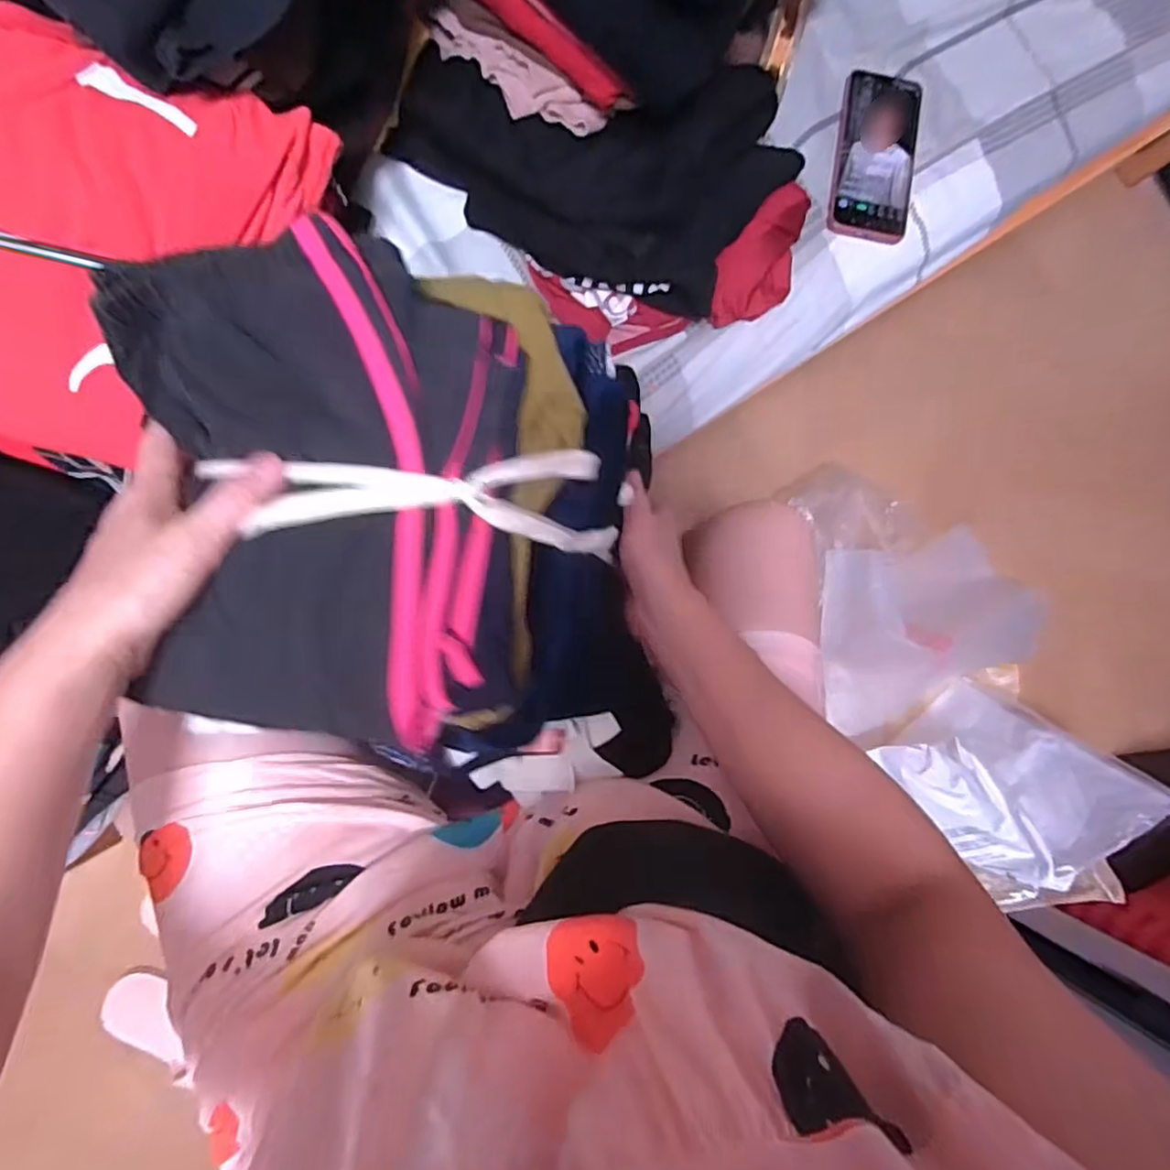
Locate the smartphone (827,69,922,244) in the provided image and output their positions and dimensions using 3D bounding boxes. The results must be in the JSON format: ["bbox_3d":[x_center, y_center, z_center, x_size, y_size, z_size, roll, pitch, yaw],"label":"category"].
[{"bbox_3d":[0.284,-0.422,0.636,0.079,0.014,0.167,8,86,-7],"label":"smartphone"}]

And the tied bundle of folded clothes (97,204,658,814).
[{"bbox_3d":[-0.084,-0.017,0.372,0.276,0.162,0.273,-4,87,-8],"label":"tied bundle of folded clothes"}]

